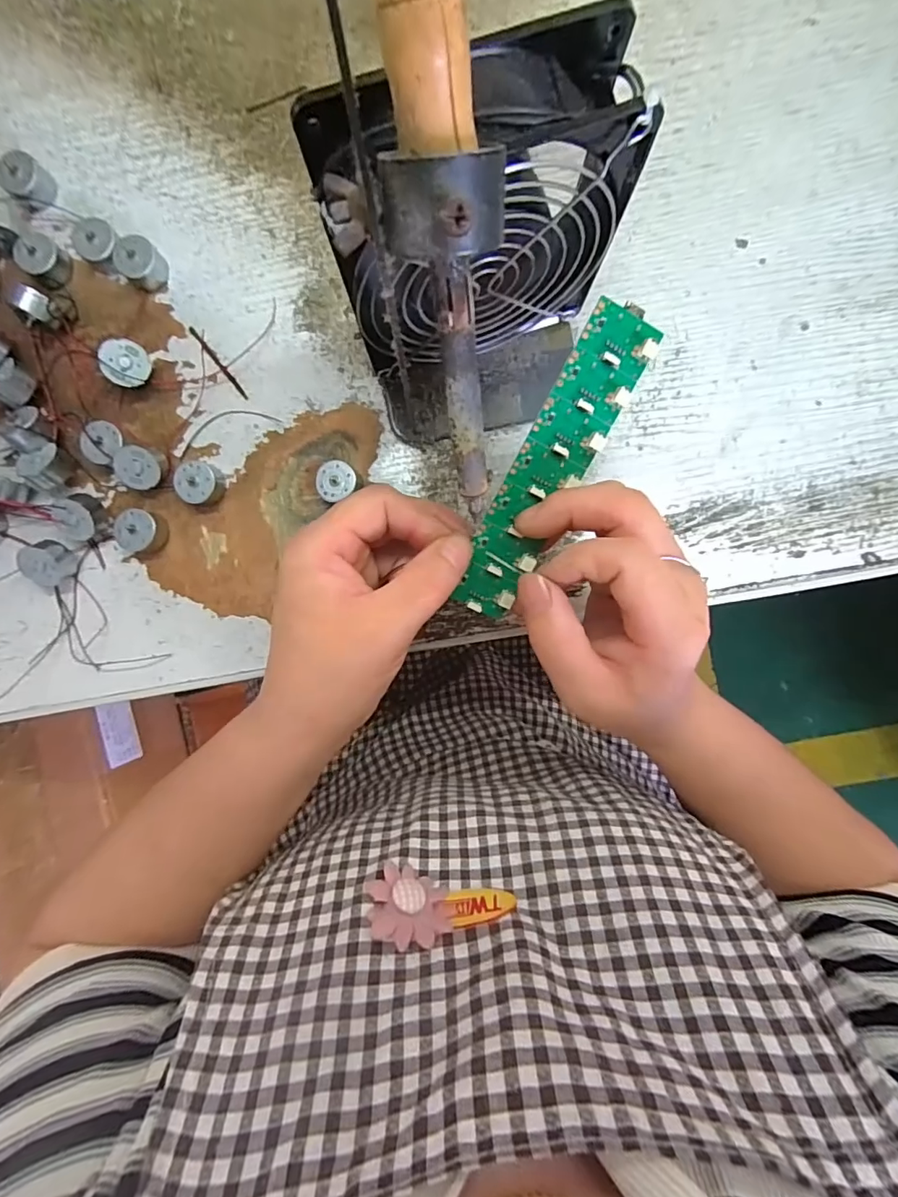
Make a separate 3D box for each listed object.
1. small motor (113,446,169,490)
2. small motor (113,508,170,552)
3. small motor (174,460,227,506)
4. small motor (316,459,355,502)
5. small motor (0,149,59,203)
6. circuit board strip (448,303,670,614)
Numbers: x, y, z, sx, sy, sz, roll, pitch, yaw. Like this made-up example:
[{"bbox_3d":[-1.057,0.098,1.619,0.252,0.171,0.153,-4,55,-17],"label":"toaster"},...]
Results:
[{"bbox_3d":[-0.172,-0.072,0.269,0.023,0.020,0.021,5,91,0],"label":"small motor"},{"bbox_3d":[-0.174,-0.038,0.272,0.021,0.015,0.023,0,91,0],"label":"small motor"},{"bbox_3d":[-0.141,-0.065,0.272,0.022,0.014,0.023,0,91,0],"label":"small motor"},{"bbox_3d":[-0.064,-0.066,0.273,0.022,0.014,0.020,0,91,0],"label":"small motor"},{"bbox_3d":[-0.237,-0.236,0.271,0.023,0.015,0.020,-43,90,1],"label":"small motor"},{"bbox_3d":[0.043,-0.053,0.208,0.028,0.007,0.136,27,106,0],"label":"circuit board strip"}]

